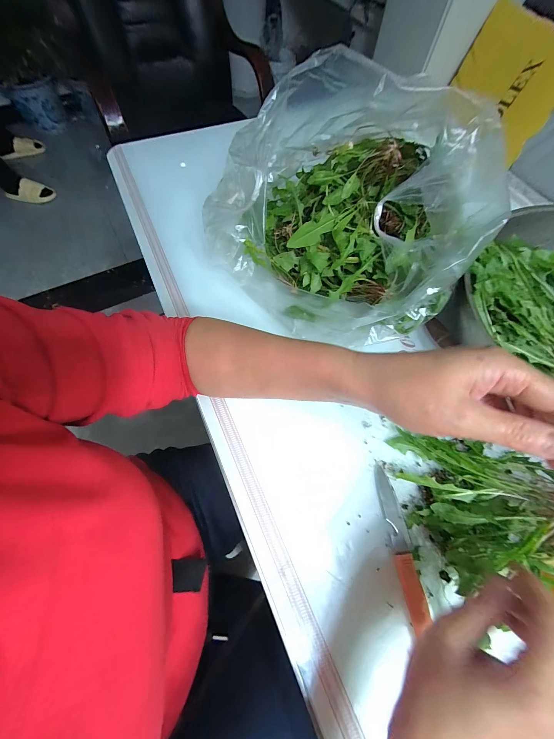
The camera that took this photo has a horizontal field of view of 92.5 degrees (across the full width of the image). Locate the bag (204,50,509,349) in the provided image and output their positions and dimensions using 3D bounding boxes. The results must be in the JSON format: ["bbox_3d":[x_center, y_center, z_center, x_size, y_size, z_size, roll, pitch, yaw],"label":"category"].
[{"bbox_3d":[0.078,-0.199,0.341,0.334,0.188,0.225,39,70,13],"label":"bag"}]

